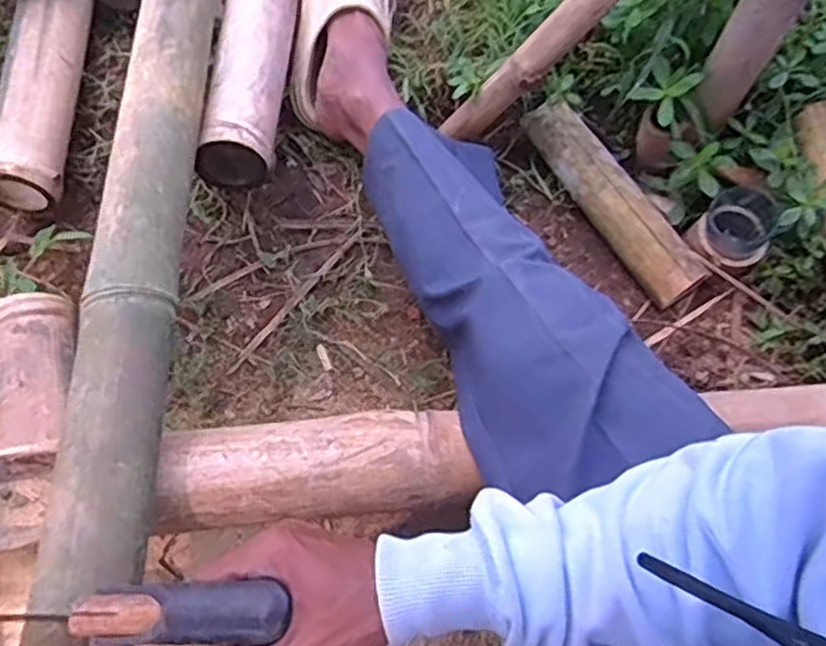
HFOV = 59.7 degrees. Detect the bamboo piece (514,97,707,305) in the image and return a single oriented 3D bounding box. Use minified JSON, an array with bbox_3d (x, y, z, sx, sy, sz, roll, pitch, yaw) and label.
[{"bbox_3d":[0.233,-0.145,0.846,0.059,0.057,0.277,-30,73,-11],"label":"bamboo piece"}]

